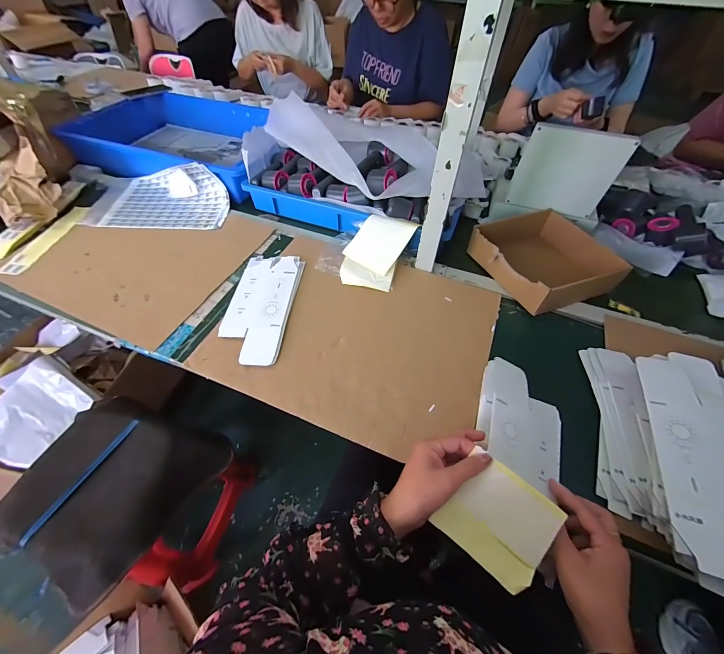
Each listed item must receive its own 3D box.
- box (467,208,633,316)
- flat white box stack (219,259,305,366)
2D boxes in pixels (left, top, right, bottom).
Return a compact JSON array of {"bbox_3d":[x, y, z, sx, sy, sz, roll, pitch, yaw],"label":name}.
[{"bbox_3d":[0.402,-0.158,0.687,0.242,0.070,0.247,-19,57,-14],"label":"box"},{"bbox_3d":[-0.206,-0.048,0.631,0.130,0.017,0.279,5,55,2],"label":"flat white box stack"}]

